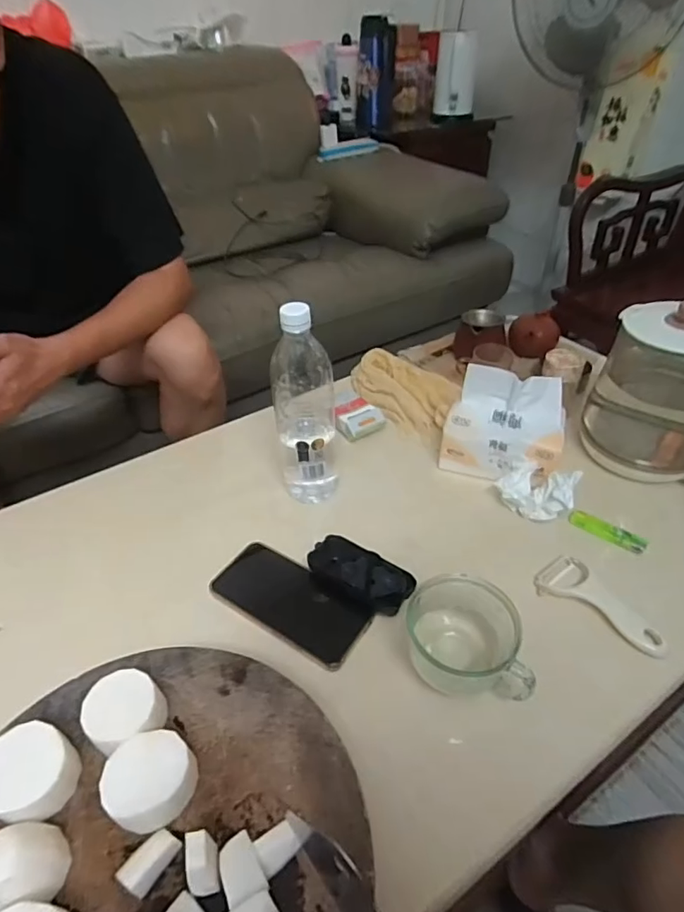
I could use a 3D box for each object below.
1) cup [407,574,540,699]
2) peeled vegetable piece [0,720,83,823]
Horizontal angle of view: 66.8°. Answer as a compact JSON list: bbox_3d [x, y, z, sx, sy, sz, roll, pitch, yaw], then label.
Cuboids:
[{"bbox_3d":[0.107,0.165,0.459,0.091,0.075,0.089,0,42,3],"label":"cup"},{"bbox_3d":[-0.221,0.225,0.368,0.058,0.038,0.053,18,46,22],"label":"peeled vegetable piece"}]

